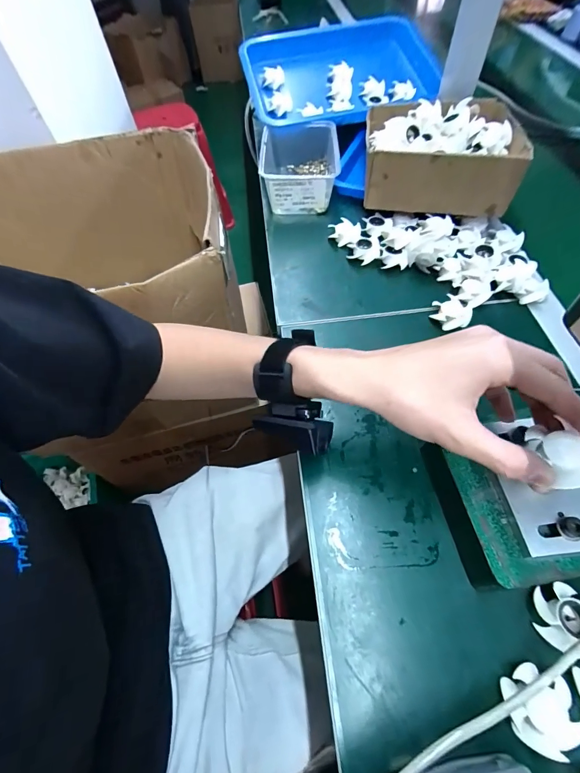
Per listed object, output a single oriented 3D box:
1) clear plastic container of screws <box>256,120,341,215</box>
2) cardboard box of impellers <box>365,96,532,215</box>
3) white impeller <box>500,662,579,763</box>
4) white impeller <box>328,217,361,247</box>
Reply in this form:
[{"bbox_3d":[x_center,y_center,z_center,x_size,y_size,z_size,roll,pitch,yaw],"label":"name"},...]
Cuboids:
[{"bbox_3d":[0.017,-0.342,0.554,0.117,0.067,0.166,1,58,5],"label":"clear plastic container of screws"},{"bbox_3d":[0.210,-0.333,0.496,0.200,0.072,0.191,7,59,8],"label":"cardboard box of impellers"},{"bbox_3d":[0.165,0.212,0.230,0.046,0.016,0.041,-28,60,-13],"label":"white impeller"},{"bbox_3d":[0.078,-0.218,0.500,0.045,0.019,0.045,10,59,10],"label":"white impeller"}]

